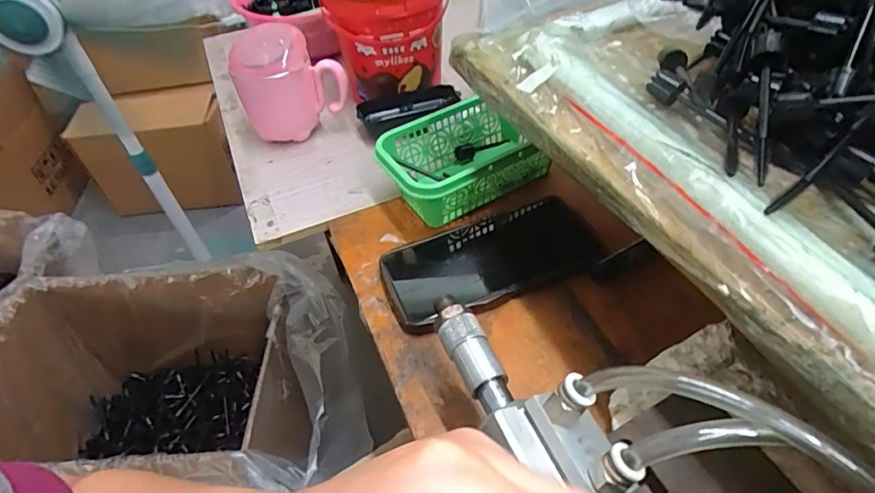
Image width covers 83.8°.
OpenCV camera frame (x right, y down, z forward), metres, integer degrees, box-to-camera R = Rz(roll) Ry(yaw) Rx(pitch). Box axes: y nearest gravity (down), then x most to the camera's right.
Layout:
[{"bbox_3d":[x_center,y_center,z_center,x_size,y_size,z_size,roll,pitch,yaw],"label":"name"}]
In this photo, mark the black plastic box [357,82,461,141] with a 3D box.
[{"bbox_3d":[-0.031,-0.152,0.538,0.114,0.028,0.026,-18,47,-11],"label":"black plastic box"}]

